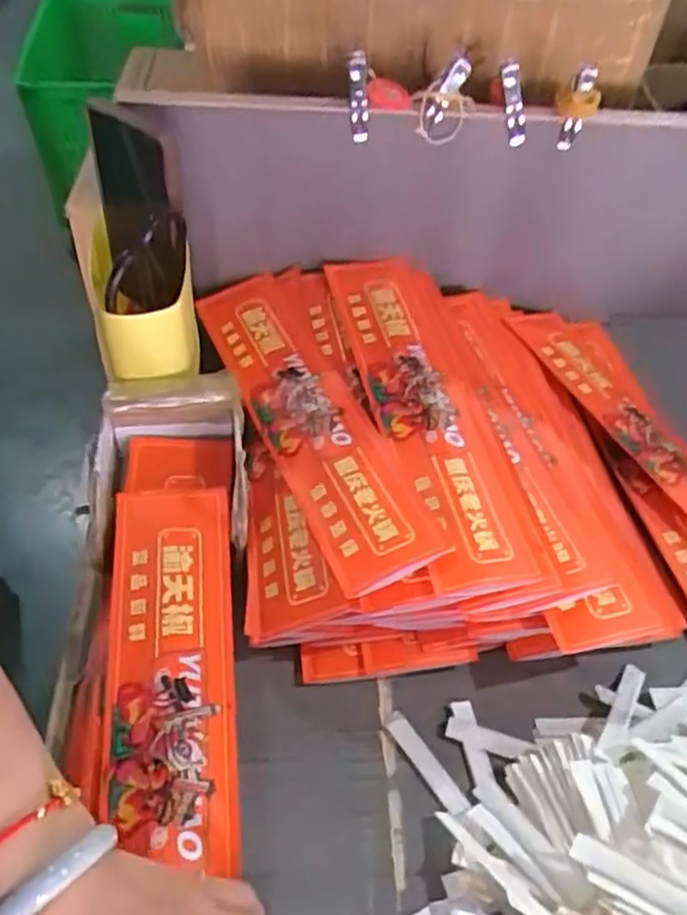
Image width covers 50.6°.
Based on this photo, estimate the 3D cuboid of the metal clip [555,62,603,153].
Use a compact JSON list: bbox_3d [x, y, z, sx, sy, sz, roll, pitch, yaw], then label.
[{"bbox_3d":[0.181,-0.274,0.563,0.032,0.065,0.027,15,52,9],"label":"metal clip"}]

